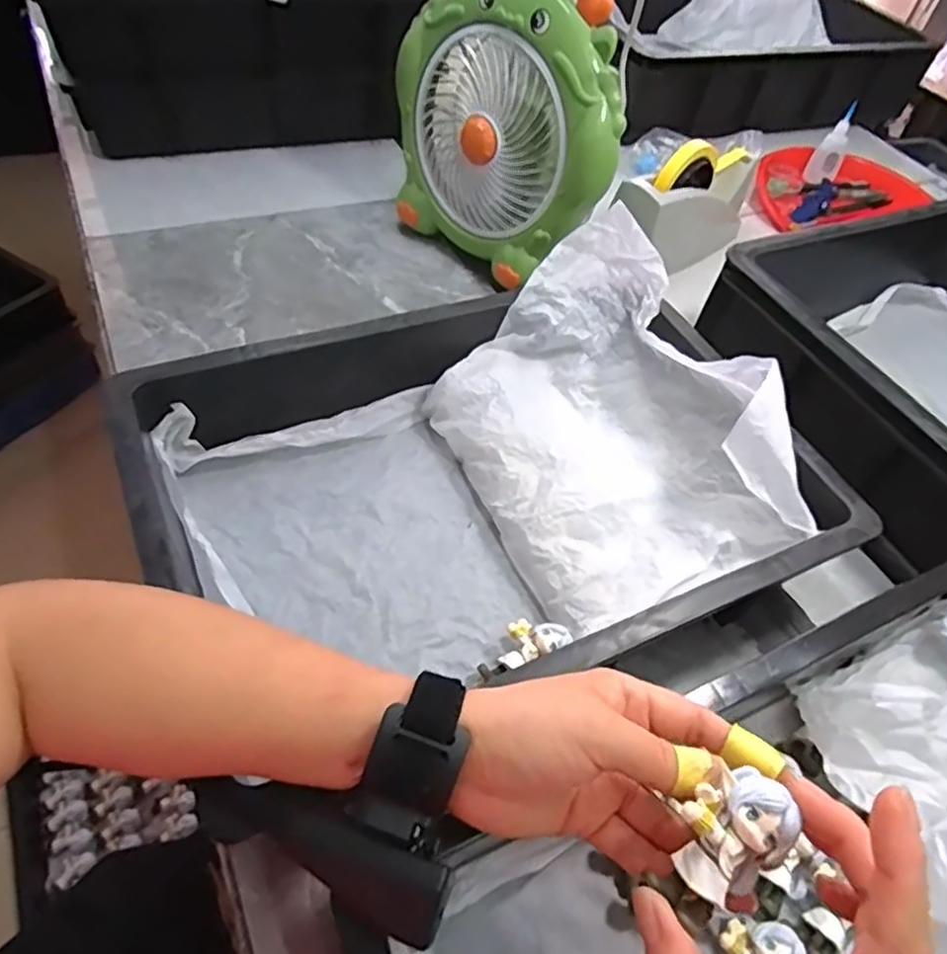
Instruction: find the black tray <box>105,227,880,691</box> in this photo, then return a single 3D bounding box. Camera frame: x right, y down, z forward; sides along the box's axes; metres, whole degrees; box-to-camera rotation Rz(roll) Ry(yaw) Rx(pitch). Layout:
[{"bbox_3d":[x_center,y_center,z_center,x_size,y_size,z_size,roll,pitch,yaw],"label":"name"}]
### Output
[{"bbox_3d":[0.009,0.005,0.471,0.440,0.110,0.314,-17,56,-20],"label":"black tray"}]

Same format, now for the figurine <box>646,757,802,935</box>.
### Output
[{"bbox_3d":[0.096,0.141,0.252,0.056,0.032,0.038,-44,76,-1],"label":"figurine"}]

